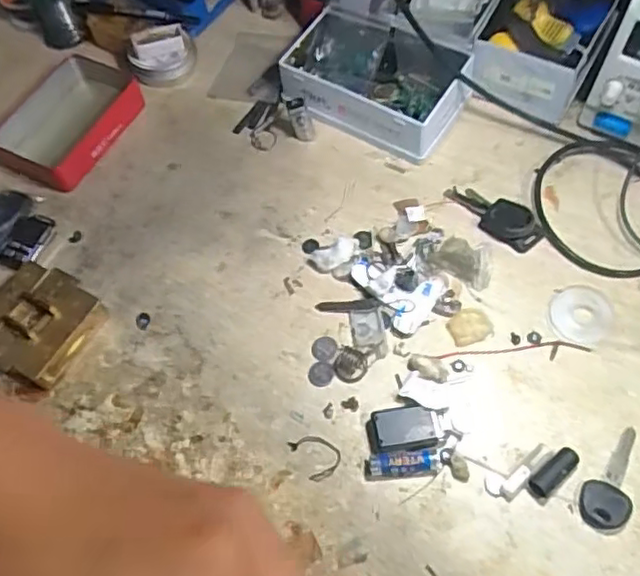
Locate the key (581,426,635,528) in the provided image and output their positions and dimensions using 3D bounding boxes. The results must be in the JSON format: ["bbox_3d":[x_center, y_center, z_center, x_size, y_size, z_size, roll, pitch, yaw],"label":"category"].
[{"bbox_3d":[0.204,0.130,0.447,0.031,0.011,0.074,25,66,17],"label":"key"}]

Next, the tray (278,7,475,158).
[{"bbox_3d":[0.047,-0.193,0.607,0.172,0.047,0.099,24,66,16],"label":"tray"}]

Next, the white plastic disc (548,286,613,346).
[{"bbox_3d":[0.206,0.021,0.512,0.046,0.004,0.050,-2,61,4],"label":"white plastic disc"}]

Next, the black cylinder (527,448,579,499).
[{"bbox_3d":[0.162,0.127,0.449,0.041,0.013,0.016,-40,66,-16],"label":"black cylinder"}]

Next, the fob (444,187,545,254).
[{"bbox_3d":[0.147,-0.065,0.547,0.088,0.018,0.029,33,69,20],"label":"fob"}]

